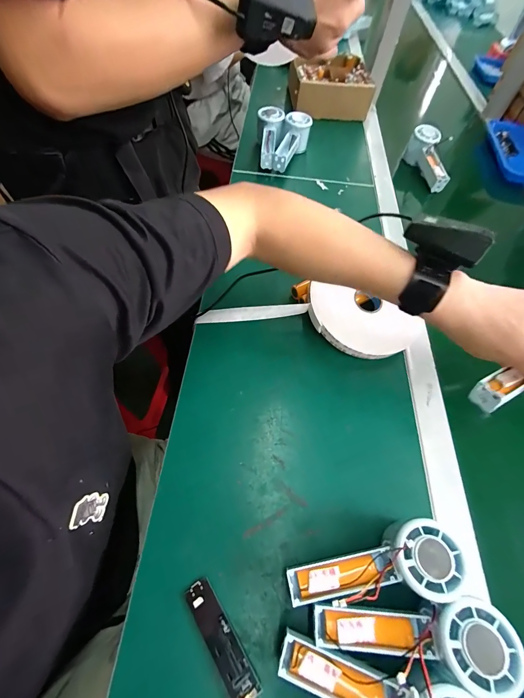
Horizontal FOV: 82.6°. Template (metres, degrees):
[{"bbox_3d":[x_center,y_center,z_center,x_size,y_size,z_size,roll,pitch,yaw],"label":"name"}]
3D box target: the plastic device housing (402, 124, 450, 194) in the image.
[{"bbox_3d":[0.360,-0.403,0.647,0.043,0.063,0.153,-11,78,-10],"label":"plastic device housing"}]

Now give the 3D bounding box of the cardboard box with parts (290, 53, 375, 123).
[{"bbox_3d":[0.159,-0.662,0.754,0.200,0.079,0.192,-1,61,-5],"label":"cardboard box with parts"}]

